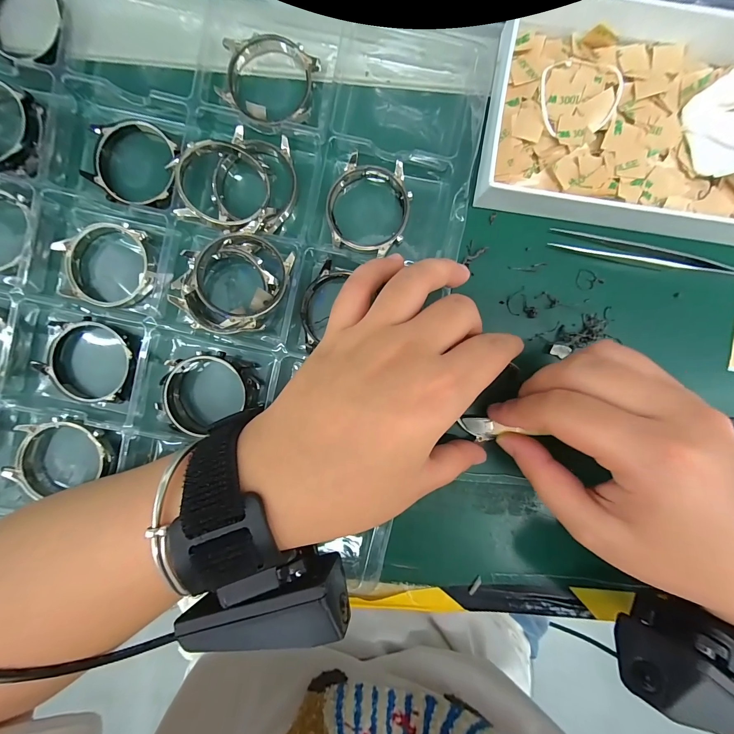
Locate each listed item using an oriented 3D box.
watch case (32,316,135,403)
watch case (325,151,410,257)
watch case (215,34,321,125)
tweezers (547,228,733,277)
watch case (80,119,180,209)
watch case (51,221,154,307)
[{"bbox_3d":[-0.157,-0.004,0.182,0.052,0.010,0.045,10,91,0],"label":"watch case"},{"bbox_3d":[0.001,-0.090,0.182,0.045,0.009,0.051,14,93,-1],"label":"watch case"},{"bbox_3d":[-0.055,-0.159,0.178,0.052,0.010,0.048,13,93,-1],"label":"watch case"},{"bbox_3d":[0.171,-0.064,0.185,0.131,0.004,0.009,10,93,-1],"label":"tweezers"},{"bbox_3d":[-0.130,-0.113,0.179,0.049,0.012,0.045,13,91,0],"label":"watch case"},{"bbox_3d":[-0.148,-0.058,0.181,0.052,0.010,0.047,5,91,0],"label":"watch case"}]

